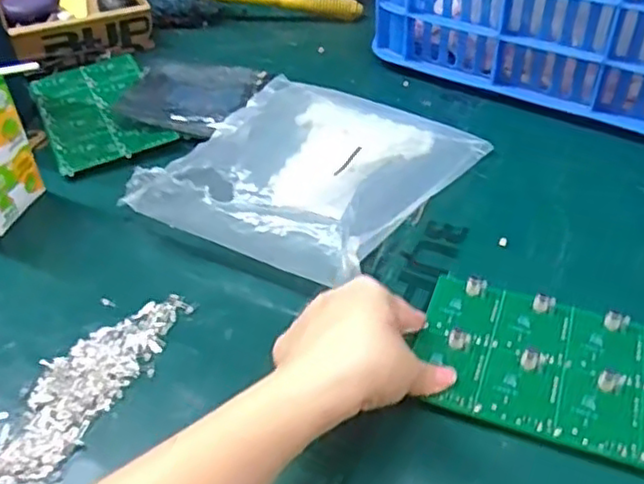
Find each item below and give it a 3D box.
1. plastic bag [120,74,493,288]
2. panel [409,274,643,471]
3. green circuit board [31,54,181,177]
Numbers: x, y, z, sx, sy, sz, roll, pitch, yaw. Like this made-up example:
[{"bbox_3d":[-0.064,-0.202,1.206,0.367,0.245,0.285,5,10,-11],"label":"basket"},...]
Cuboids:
[{"bbox_3d":[-0.008,-0.069,0.563,0.222,0.043,0.242,21,48,24],"label":"plastic bag"},{"bbox_3d":[0.170,0.082,0.406,0.221,0.008,0.107,16,46,19],"label":"panel"},{"bbox_3d":[-0.219,-0.131,0.664,0.105,0.006,0.186,-20,45,-17],"label":"green circuit board"}]

